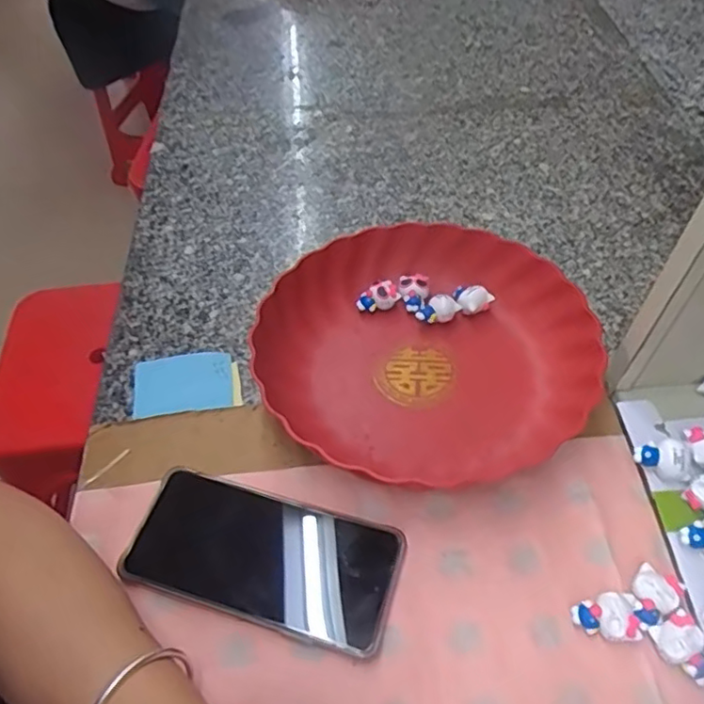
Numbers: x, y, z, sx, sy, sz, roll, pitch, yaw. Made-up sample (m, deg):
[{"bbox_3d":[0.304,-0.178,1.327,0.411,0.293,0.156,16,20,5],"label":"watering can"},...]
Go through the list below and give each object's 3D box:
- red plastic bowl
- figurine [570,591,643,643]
[{"bbox_3d":[0.059,-0.011,0.453,0.236,0.047,0.219,-2,52,2],"label":"red plastic bowl"},{"bbox_3d":[0.147,0.155,0.346,0.035,0.017,0.025,-3,52,1],"label":"figurine"}]

